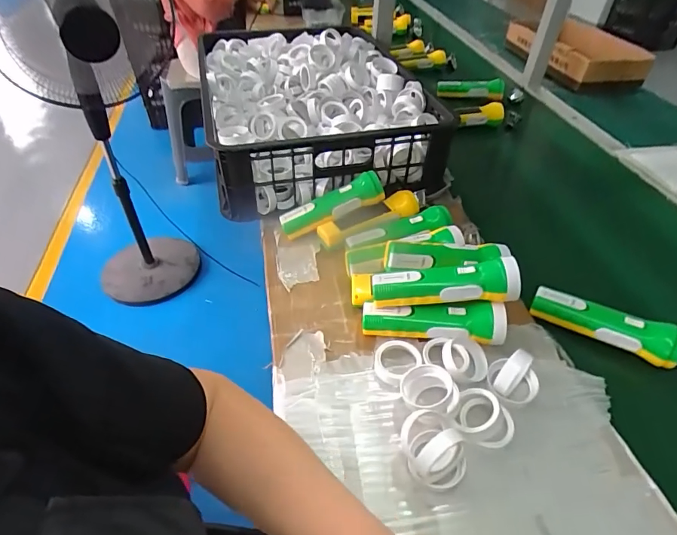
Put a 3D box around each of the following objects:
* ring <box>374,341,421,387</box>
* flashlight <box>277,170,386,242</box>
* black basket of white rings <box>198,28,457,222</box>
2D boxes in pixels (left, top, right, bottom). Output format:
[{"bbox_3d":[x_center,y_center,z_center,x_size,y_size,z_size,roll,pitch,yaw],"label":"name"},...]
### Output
[{"bbox_3d":[0.066,0.107,0.485,0.058,0.014,0.048,-32,53,-31],"label":"ring"},{"bbox_3d":[-0.011,-0.094,0.646,0.163,0.039,0.040,-25,47,-1],"label":"flashlight"},{"bbox_3d":[-0.058,-0.320,0.832,0.387,0.142,0.535,-10,45,-12],"label":"black basket of white rings"}]

